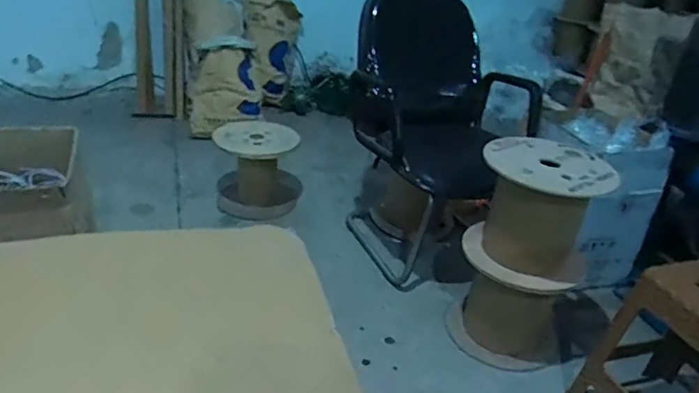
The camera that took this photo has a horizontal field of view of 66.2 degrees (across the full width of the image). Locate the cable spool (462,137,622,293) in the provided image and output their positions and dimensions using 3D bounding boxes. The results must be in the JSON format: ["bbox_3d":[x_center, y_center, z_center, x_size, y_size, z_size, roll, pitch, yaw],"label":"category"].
[{"bbox_3d":[0.531,0.042,1.520,0.321,0.370,0.344,18,32,22],"label":"cable spool"}]

